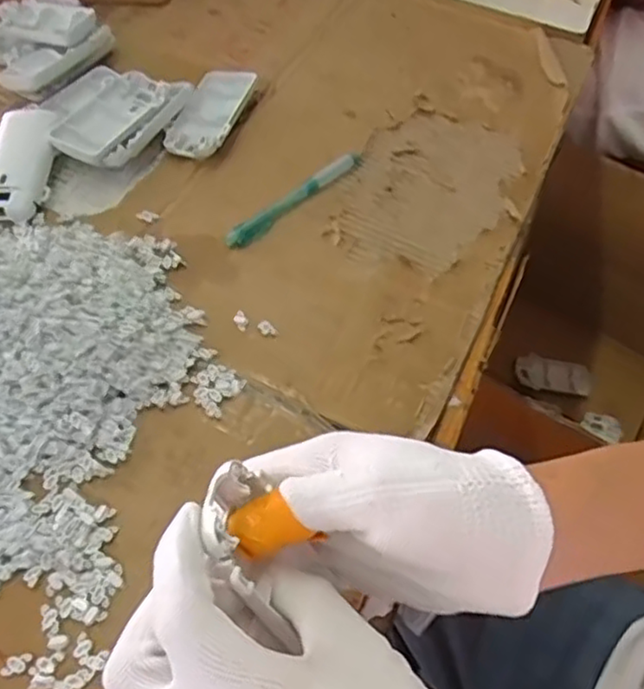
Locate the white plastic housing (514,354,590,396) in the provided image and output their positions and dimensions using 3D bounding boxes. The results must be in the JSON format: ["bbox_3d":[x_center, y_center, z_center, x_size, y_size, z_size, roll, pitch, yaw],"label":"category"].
[{"bbox_3d":[0.305,0.041,0.888,0.100,0.014,0.050,5,56,1],"label":"white plastic housing"}]

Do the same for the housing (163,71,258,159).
[{"bbox_3d":[-0.089,-0.183,0.531,0.048,0.020,0.094,14,59,6],"label":"housing"}]

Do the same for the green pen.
[{"bbox_3d":[-0.018,-0.107,0.492,0.130,0.010,0.015,-40,68,-24],"label":"green pen"}]

